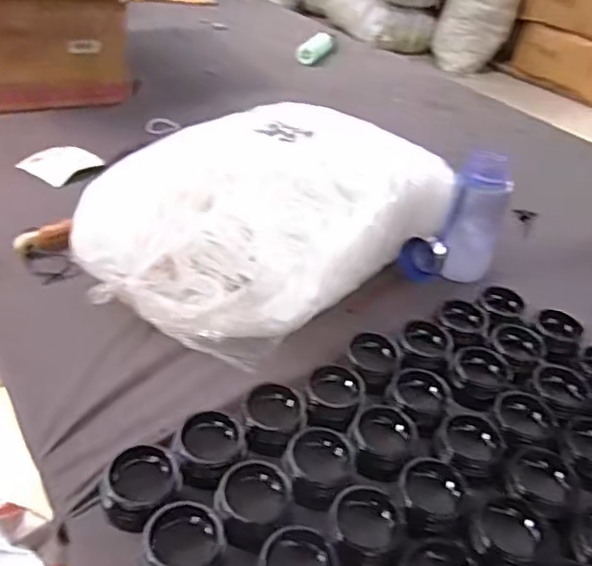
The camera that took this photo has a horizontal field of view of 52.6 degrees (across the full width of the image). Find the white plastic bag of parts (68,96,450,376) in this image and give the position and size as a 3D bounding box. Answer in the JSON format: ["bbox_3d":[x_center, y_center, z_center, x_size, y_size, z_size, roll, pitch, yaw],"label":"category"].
[{"bbox_3d":[-0.020,-0.097,0.722,0.254,0.145,0.440,32,44,29],"label":"white plastic bag of parts"}]

